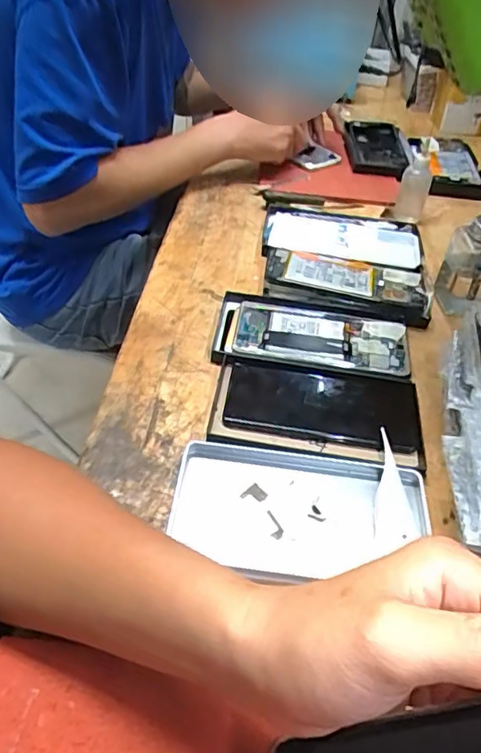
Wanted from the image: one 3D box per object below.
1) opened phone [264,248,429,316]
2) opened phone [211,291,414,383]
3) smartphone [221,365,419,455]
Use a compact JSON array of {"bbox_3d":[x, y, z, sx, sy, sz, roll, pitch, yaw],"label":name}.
[{"bbox_3d":[0.116,-0.109,0.610,0.174,0.013,0.077,12,43,8],"label":"opened phone"},{"bbox_3d":[0.068,-0.039,0.542,0.184,0.013,0.098,9,43,5],"label":"opened phone"},{"bbox_3d":[0.071,0.026,0.486,0.163,0.013,0.075,8,43,4],"label":"smartphone"}]

